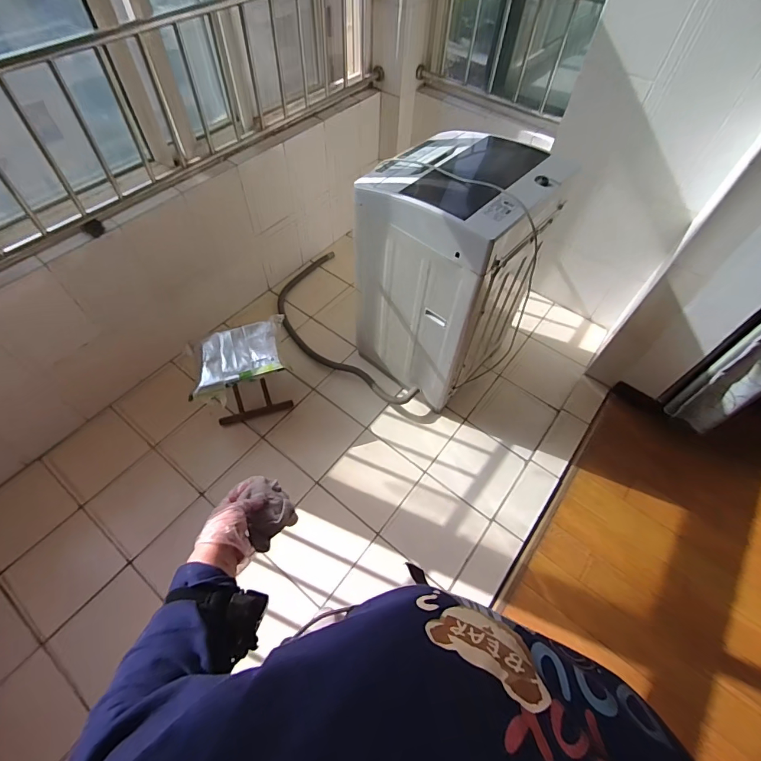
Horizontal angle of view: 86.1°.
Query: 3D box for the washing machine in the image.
[{"bbox_3d":[0.225,-0.385,1.557,0.542,0.851,0.473,35,62,20],"label":"washing machine"}]

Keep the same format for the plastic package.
[{"bbox_3d":[-0.546,-0.095,1.588,0.392,0.060,0.298,-18,58,-13],"label":"plastic package"}]

